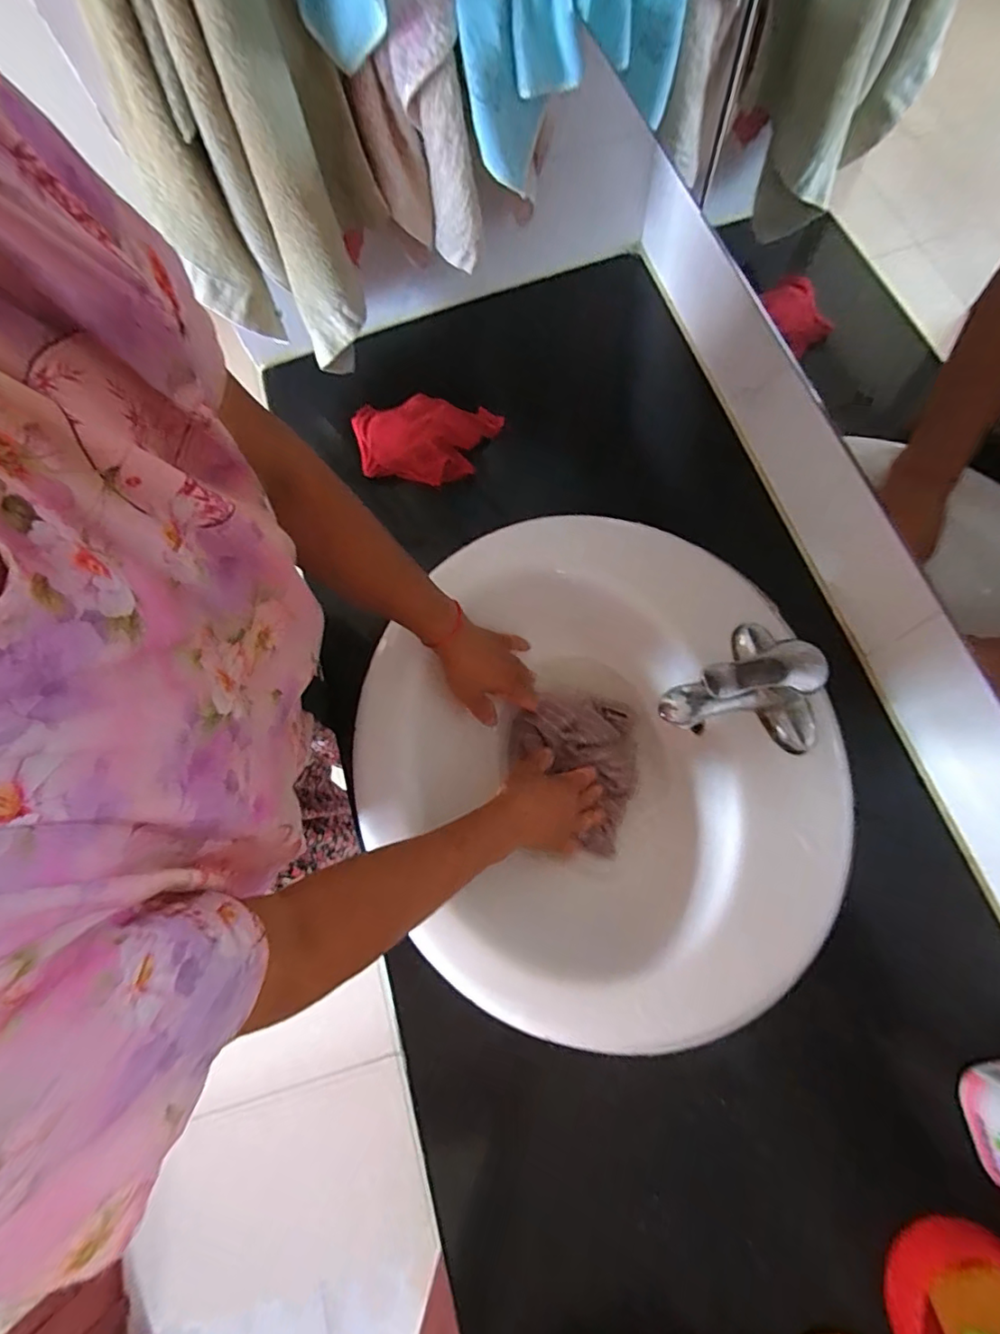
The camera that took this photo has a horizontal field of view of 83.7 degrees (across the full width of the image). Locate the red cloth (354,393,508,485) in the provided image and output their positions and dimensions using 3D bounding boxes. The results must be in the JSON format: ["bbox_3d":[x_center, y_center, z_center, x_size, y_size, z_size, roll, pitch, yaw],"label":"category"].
[{"bbox_3d":[-0.091,-0.265,0.642,0.161,0.030,0.101,13,74,8],"label":"red cloth"}]

